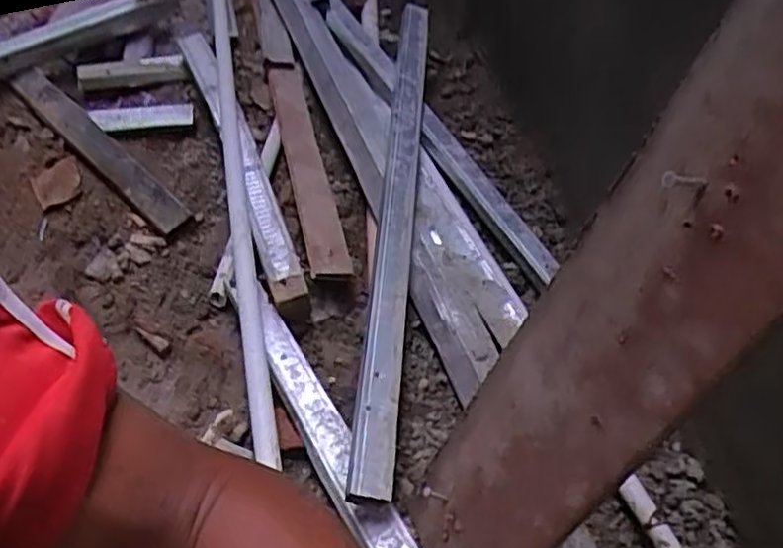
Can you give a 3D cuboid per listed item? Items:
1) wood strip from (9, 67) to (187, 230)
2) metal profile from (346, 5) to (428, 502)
[{"bbox_3d":[-0.307,-0.133,0.779,0.292,0.010,0.034,39,85,24],"label":"wood strip"},{"bbox_3d":[0.006,-0.076,0.683,0.030,0.040,0.589,3,52,2],"label":"metal profile"}]

